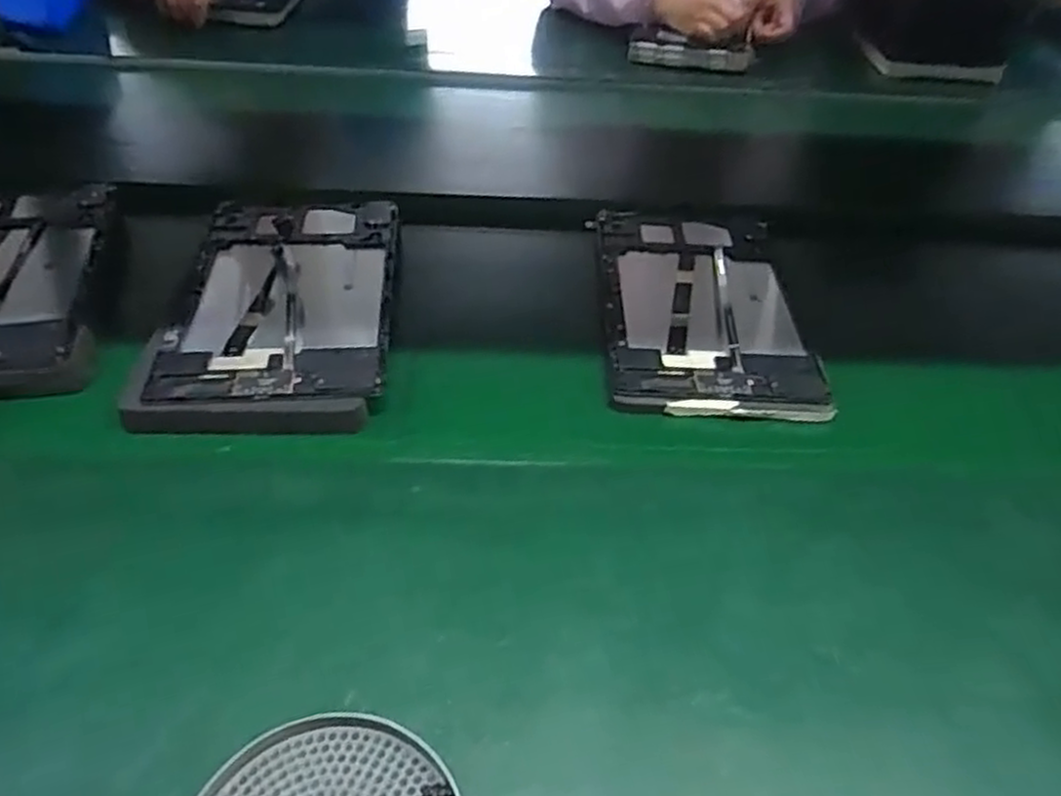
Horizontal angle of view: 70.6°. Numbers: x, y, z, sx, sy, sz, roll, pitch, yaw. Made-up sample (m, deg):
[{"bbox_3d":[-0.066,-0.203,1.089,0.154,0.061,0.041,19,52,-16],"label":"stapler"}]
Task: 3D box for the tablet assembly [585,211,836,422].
[{"bbox_3d":[0.132,-0.078,0.600,0.151,0.022,0.251,3,43,-2],"label":"tablet assembly"}]

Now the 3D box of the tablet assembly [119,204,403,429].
[{"bbox_3d":[-0.186,-0.073,0.562,0.159,0.036,0.245,-1,43,-6],"label":"tablet assembly"}]

